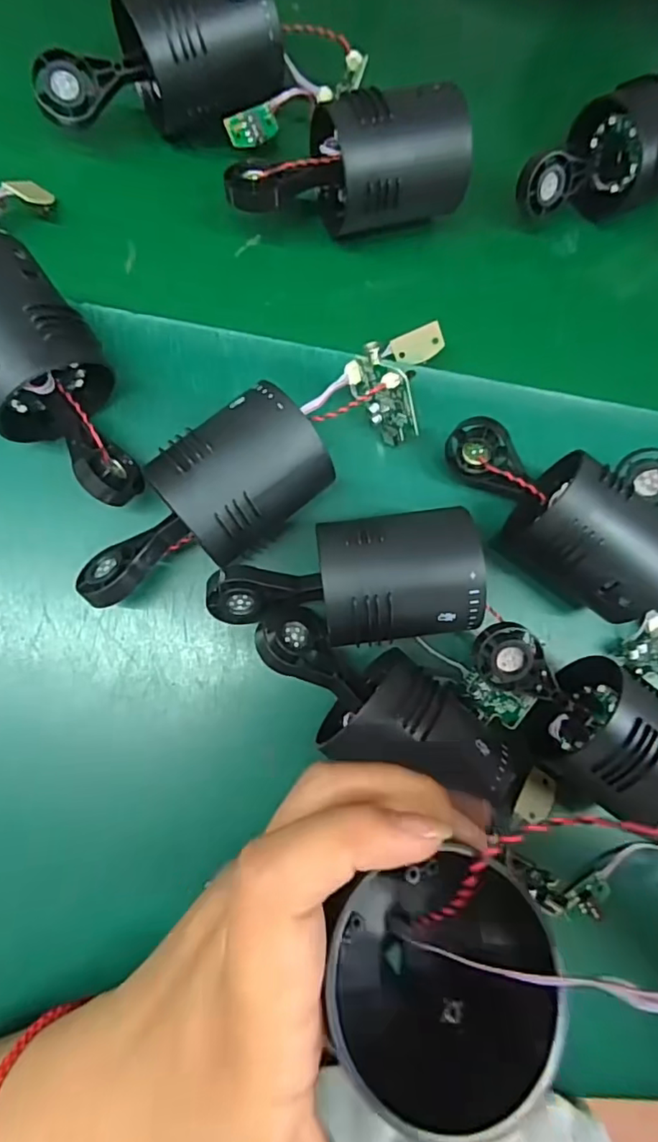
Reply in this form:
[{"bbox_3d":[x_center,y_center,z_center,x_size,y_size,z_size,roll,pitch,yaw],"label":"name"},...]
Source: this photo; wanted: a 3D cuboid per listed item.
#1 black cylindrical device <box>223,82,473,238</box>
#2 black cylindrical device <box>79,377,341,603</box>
[{"bbox_3d":[0.011,-0.192,0.277,0.119,0.054,0.053,-8,98,-5],"label":"black cylindrical device"},{"bbox_3d":[-0.054,-0.023,0.246,0.112,0.055,0.049,-42,90,-9],"label":"black cylindrical device"}]

